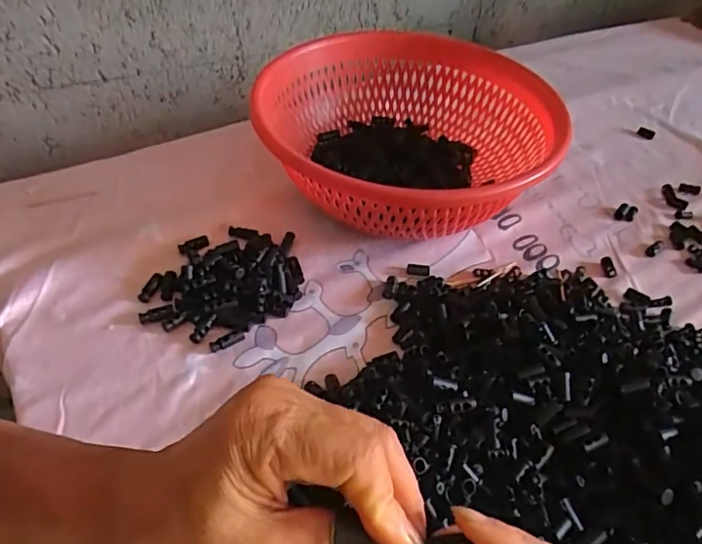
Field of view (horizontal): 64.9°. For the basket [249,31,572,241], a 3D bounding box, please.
[{"bbox_3d":[0.048,-0.112,0.495,0.234,0.096,0.249,2,46,-2],"label":"basket"}]

